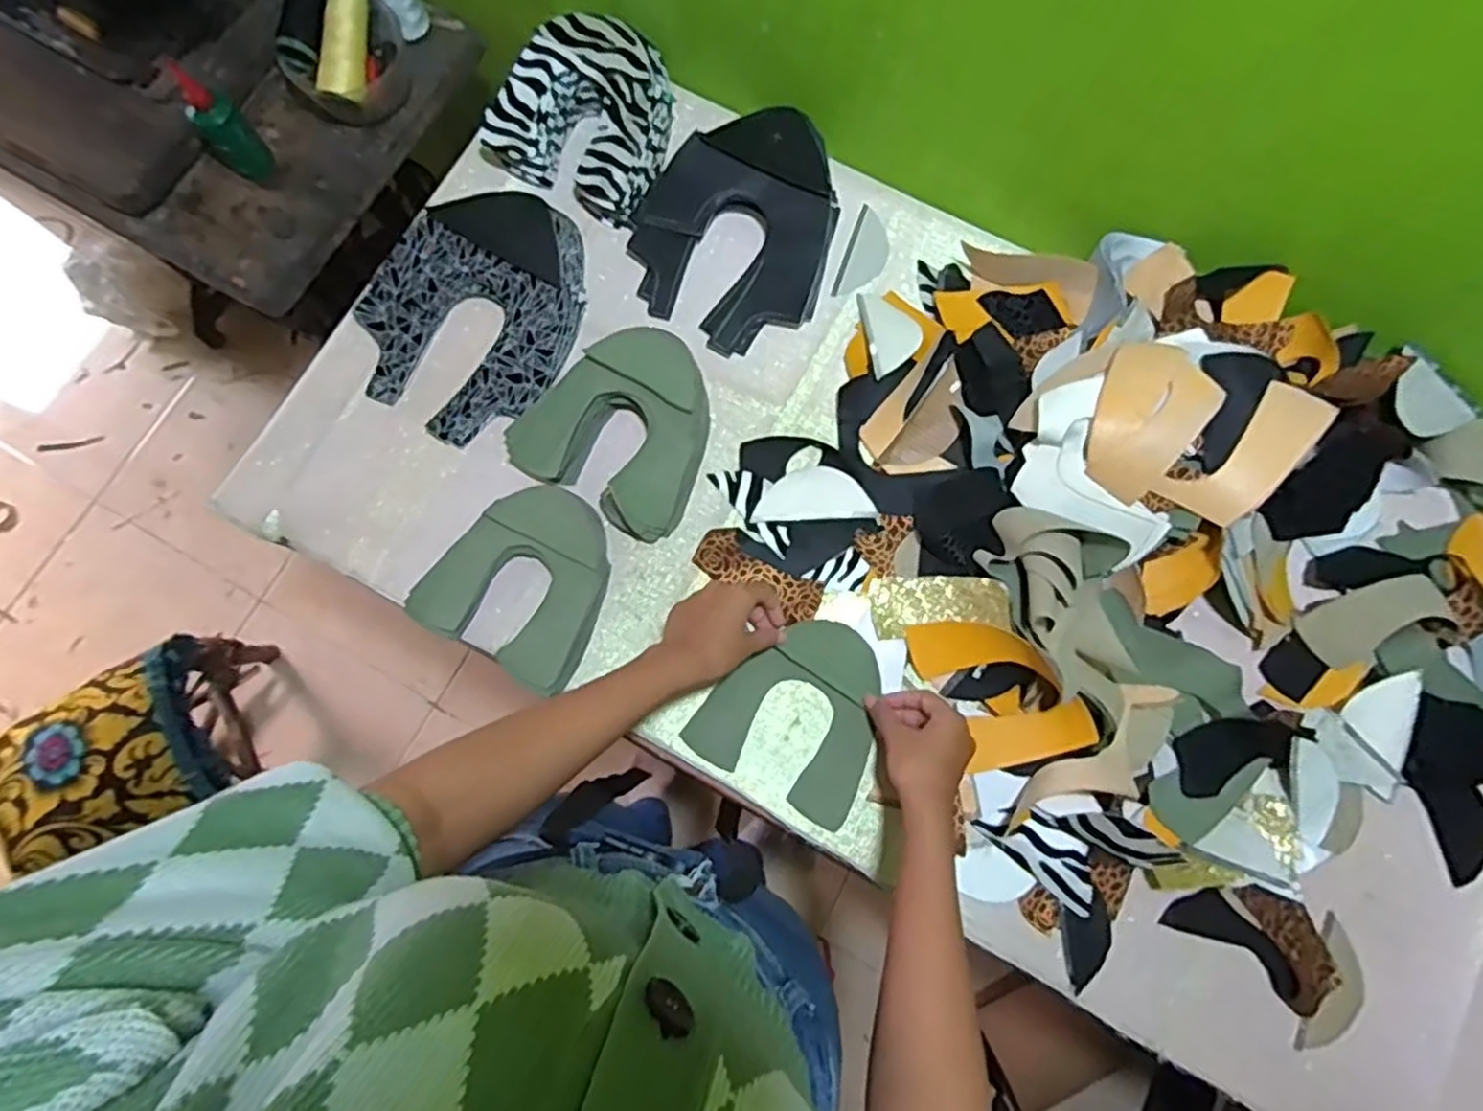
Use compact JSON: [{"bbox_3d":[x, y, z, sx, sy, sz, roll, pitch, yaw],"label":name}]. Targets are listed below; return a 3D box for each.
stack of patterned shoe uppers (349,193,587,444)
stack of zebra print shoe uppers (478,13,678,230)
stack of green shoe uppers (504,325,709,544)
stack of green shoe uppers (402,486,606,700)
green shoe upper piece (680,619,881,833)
[{"bbox_3d":[-0.252,-0.238,0.712,0.191,0.060,0.246,34,81,8],"label":"stack of patterned shoe uppers"},{"bbox_3d":[-0.153,-0.441,0.743,0.169,0.075,0.157,24,80,6],"label":"stack of zebra print shoe uppers"},{"bbox_3d":[-0.110,-0.124,0.692,0.166,0.048,0.168,29,80,7],"label":"stack of green shoe uppers"},{"bbox_3d":[-0.194,0.018,0.673,0.157,0.027,0.160,27,80,7],"label":"stack of green shoe uppers"},{"bbox_3d":[0.051,0.132,0.652,0.150,0.010,0.155,28,80,7],"label":"green shoe upper piece"}]

